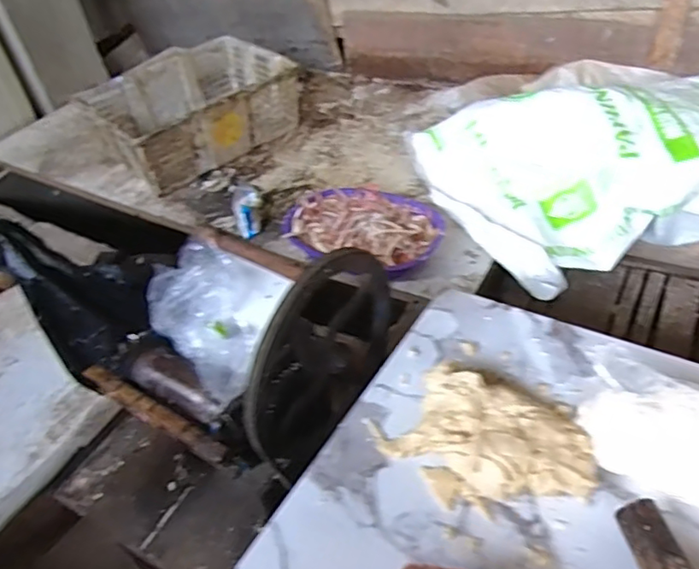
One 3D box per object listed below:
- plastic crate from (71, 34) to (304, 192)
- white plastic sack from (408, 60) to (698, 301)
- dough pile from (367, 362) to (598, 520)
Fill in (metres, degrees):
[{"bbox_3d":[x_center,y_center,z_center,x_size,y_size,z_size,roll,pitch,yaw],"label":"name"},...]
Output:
[{"bbox_3d":[-0.390,-0.440,1.479,0.460,0.157,0.335,-35,50,-26],"label":"plastic crate"},{"bbox_3d":[0.487,-0.207,1.061,0.657,0.220,0.425,-11,43,-4],"label":"white plastic sack"},{"bbox_3d":[0.130,0.140,0.552,0.142,0.054,0.188,-35,50,-26],"label":"dough pile"}]

